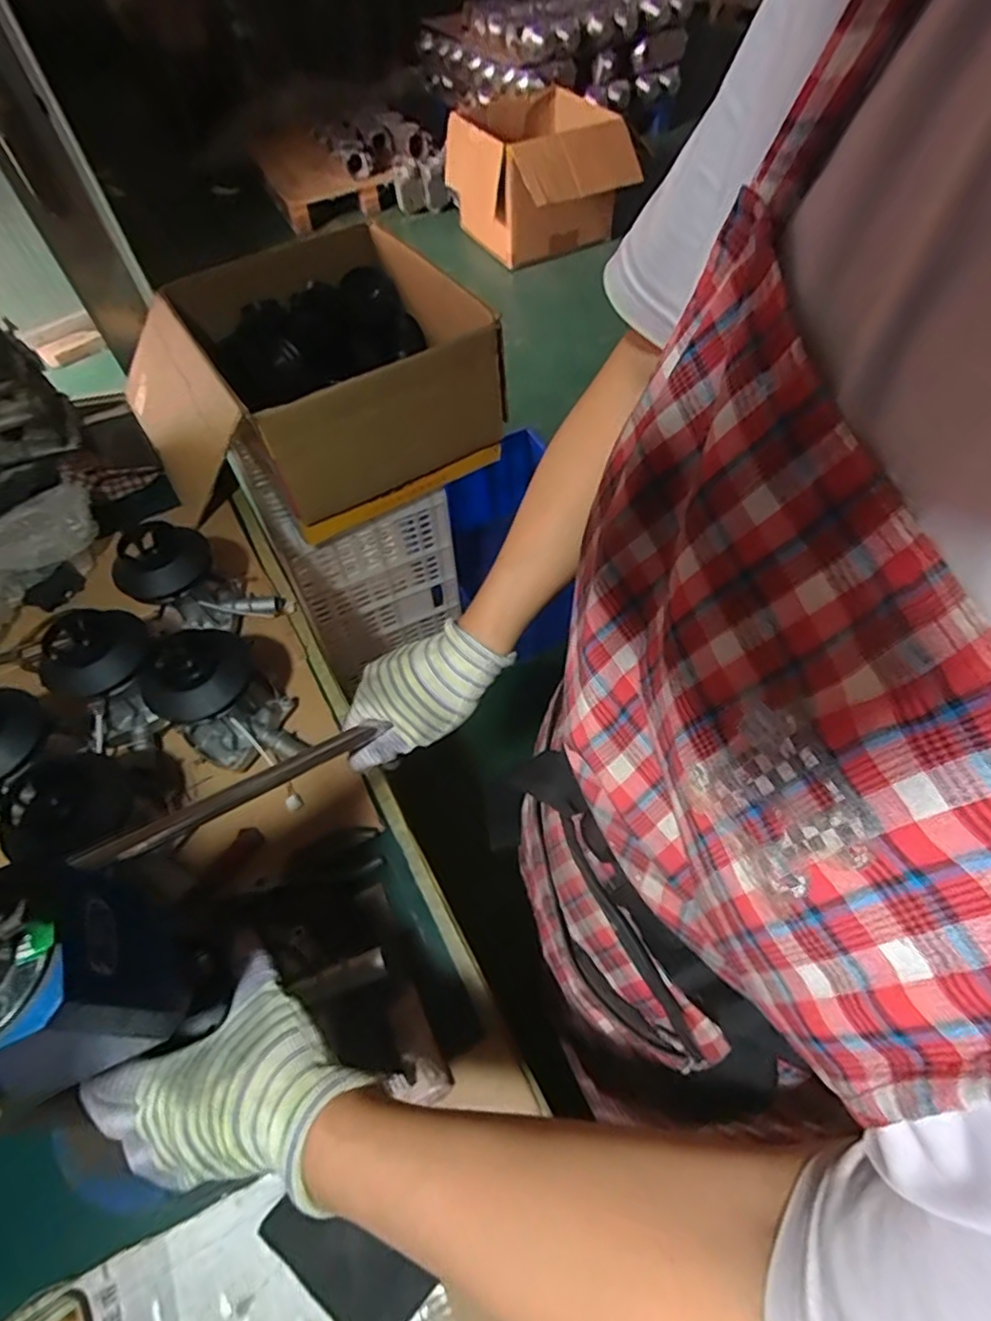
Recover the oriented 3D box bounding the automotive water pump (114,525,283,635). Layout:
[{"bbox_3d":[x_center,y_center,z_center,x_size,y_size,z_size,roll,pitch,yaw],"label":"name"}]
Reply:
[{"bbox_3d":[-0.364,-0.101,0.755,0.152,0.142,0.106,-25,60,-15],"label":"automotive water pump"}]

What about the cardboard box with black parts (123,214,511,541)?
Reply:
[{"bbox_3d":[-0.334,-0.489,1.051,0.534,0.230,0.503,-30,59,-15],"label":"cardboard box with black parts"}]

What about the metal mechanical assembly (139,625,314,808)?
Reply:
[{"bbox_3d":[-0.286,0.046,0.645,0.141,0.125,0.108,39,66,24],"label":"metal mechanical assembly"}]

